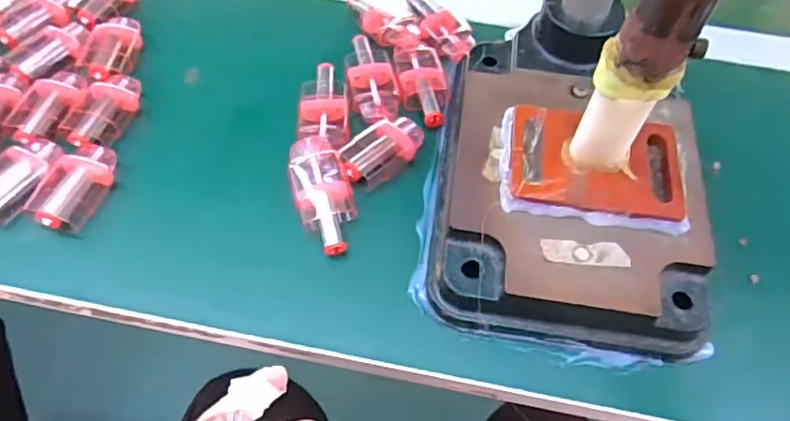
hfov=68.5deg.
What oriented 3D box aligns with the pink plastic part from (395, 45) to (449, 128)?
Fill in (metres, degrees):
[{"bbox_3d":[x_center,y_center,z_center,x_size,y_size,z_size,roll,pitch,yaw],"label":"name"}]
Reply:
[{"bbox_3d":[0.020,-0.091,0.421,0.034,0.014,0.074,-6,58,-6],"label":"pink plastic part"}]

